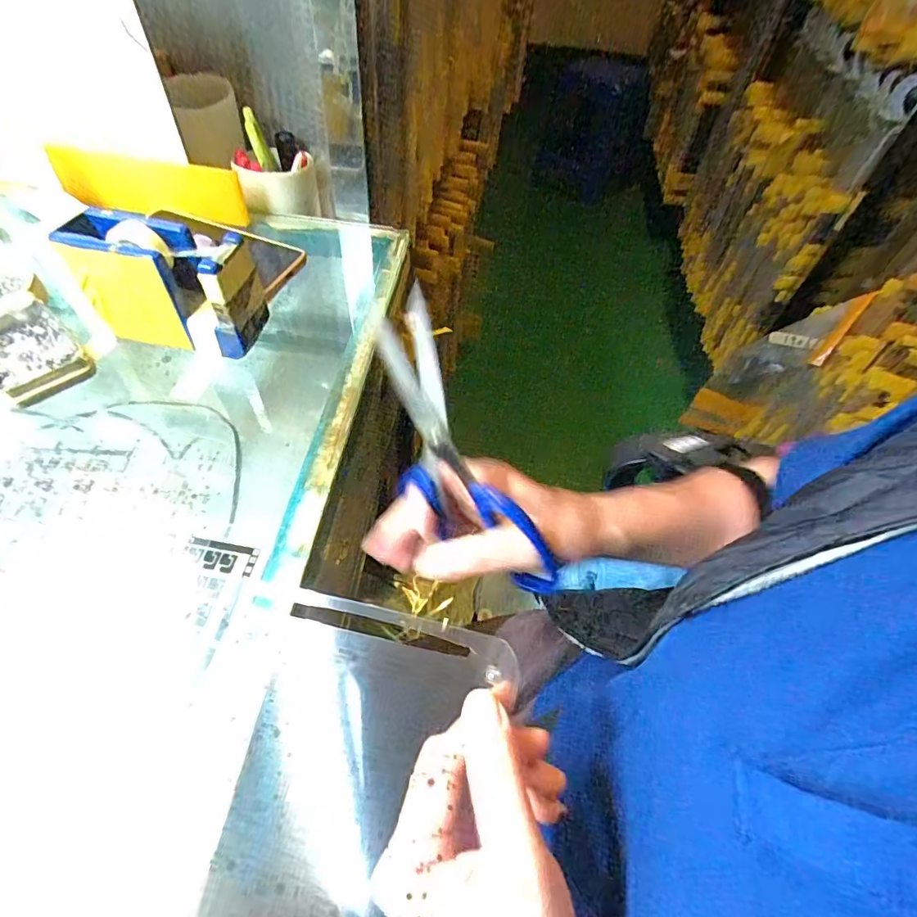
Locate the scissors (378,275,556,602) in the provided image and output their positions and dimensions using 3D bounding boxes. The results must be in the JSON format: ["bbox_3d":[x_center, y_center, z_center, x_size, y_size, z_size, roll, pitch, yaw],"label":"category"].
[{"bbox_3d":[-0.003,0.004,0.257,0.025,0.186,0.080,-39,38,-27],"label":"scissors"}]

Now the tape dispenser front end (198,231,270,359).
[{"bbox_3d":[-0.162,-0.117,0.346,0.018,0.073,0.048,16,54,5],"label":"tape dispenser front end"}]

